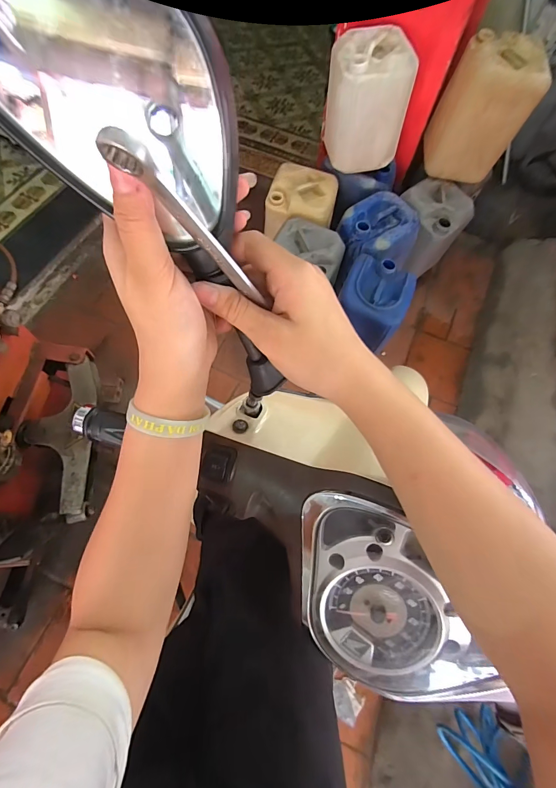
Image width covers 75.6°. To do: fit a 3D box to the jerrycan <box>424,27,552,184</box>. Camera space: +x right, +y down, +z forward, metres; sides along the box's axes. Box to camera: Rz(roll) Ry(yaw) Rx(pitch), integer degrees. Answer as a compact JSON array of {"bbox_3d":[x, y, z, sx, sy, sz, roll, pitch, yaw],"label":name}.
[{"bbox_3d":[0.772,-1.082,1.384,0.311,0.354,0.303,22,67,6],"label":"jerrycan"}]

